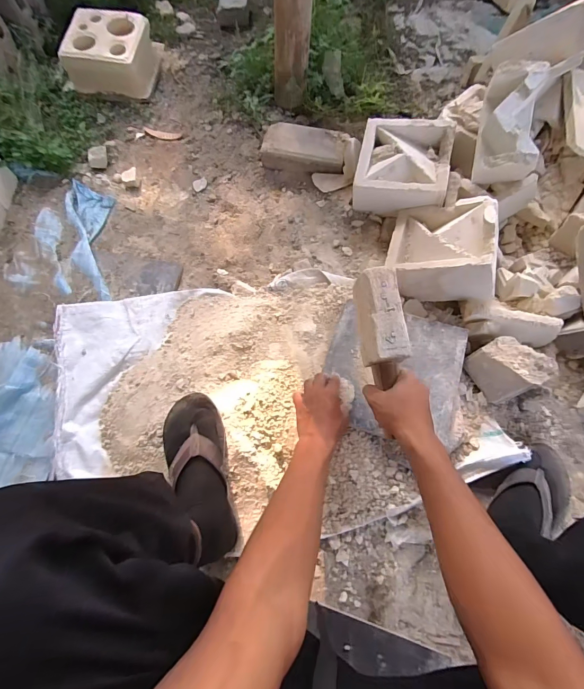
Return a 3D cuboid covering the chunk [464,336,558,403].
[{"bbox_3d":[0.409,0.044,0.684,0.106,0.081,0.104,-26,72,-9],"label":"chunk"}]

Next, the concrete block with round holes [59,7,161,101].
[{"bbox_3d":[-0.535,-0.865,1.068,0.239,0.099,0.238,7,70,3],"label":"concrete block with round holes"}]

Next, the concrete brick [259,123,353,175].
[{"bbox_3d":[0.030,-0.490,0.909,0.209,0.059,0.104,12,71,5],"label":"concrete brick"}]

